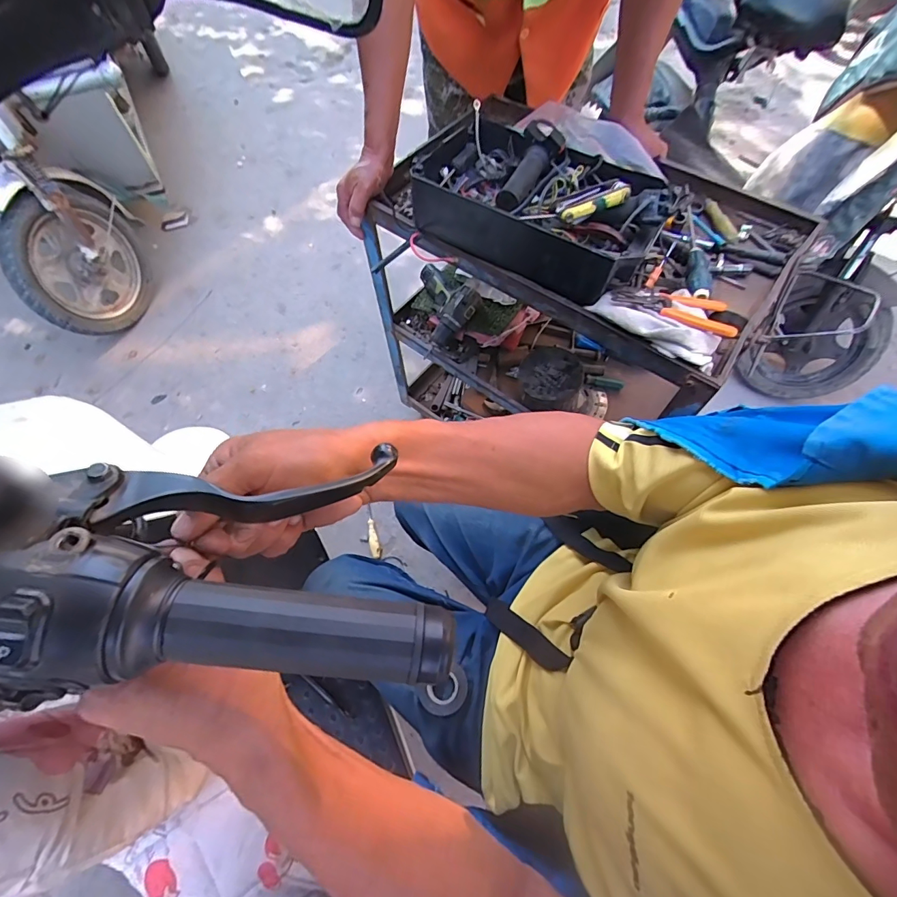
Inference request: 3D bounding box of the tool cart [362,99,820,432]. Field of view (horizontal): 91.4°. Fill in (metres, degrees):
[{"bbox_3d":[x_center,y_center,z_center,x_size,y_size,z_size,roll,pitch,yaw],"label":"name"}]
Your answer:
[{"bbox_3d":[0.209,-0.269,0.945,0.617,0.707,0.389,34,70,14],"label":"tool cart"}]

